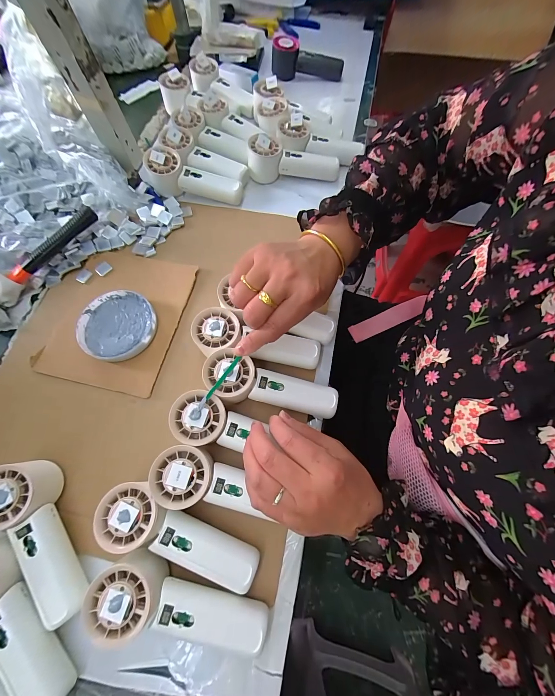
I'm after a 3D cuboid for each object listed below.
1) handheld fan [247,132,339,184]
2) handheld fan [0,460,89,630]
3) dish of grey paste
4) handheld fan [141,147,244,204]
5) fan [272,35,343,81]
[{"bbox_3d":[0.028,-0.330,0.476,0.155,0.059,0.055,-1,69,1],"label":"handheld fan"},{"bbox_3d":[-0.232,0.184,0.272,0.056,0.055,0.152,-41,73,-14],"label":"handheld fan"},{"bbox_3d":[-0.218,-0.031,0.379,0.100,0.017,0.097,-1,68,2],"label":"dish of grey paste"},{"bbox_3d":[-0.136,-0.285,0.457,0.155,0.062,0.051,6,69,4],"label":"handheld fan"},{"bbox_3d":[0.064,-0.628,0.599,0.153,0.060,0.057,-3,68,2],"label":"fan"}]

